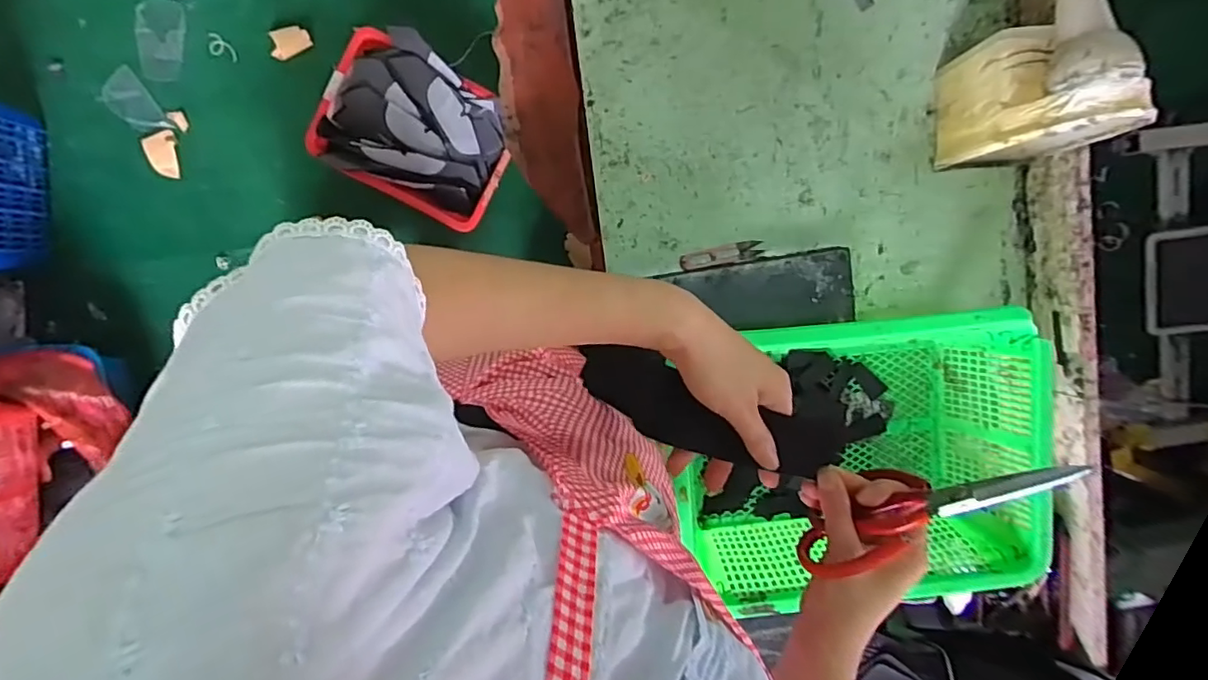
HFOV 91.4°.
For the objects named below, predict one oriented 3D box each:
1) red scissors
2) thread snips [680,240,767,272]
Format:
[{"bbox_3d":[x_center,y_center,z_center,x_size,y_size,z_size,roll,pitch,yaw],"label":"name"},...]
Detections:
[{"bbox_3d":[0.211,0.106,0.392,0.022,0.071,0.180,48,127,-3],"label":"red scissors"},{"bbox_3d":[0.142,-0.102,0.712,0.099,0.014,0.025,-9,93,-1],"label":"thread snips"}]

